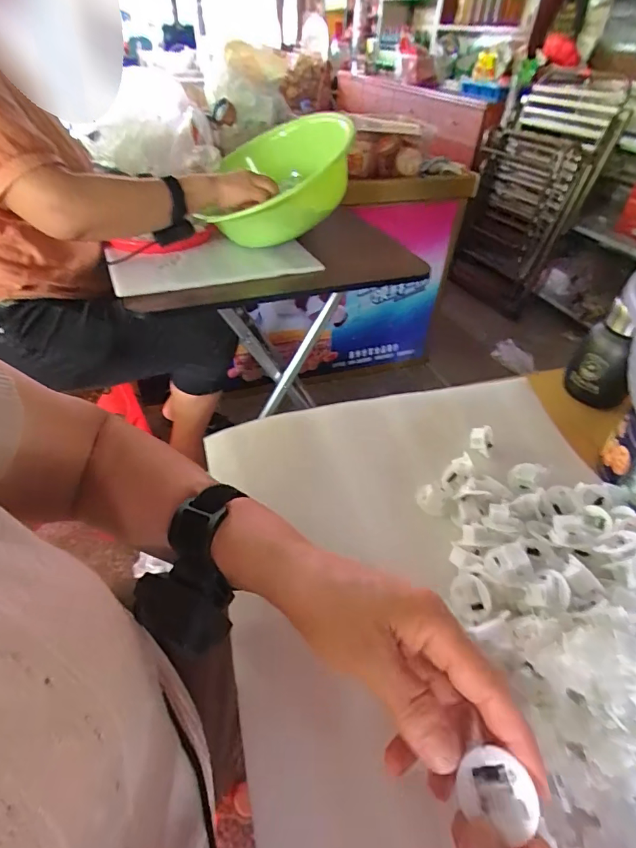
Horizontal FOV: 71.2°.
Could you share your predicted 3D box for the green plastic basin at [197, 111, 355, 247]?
[{"bbox_3d":[-0.064,-0.471,0.870,0.307,0.138,0.314,-25,42,21],"label":"green plastic basin"}]

